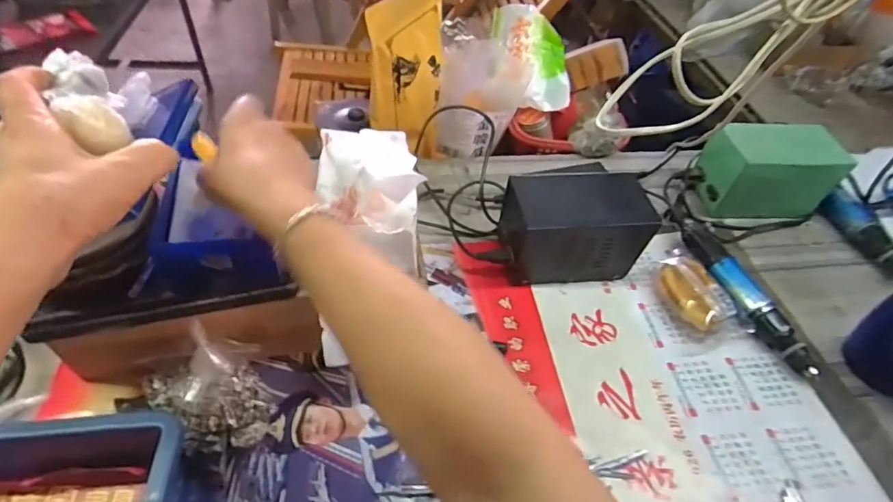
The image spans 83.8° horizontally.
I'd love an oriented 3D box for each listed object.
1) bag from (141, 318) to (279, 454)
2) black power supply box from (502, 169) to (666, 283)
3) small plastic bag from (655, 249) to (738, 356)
[{"bbox_3d":[-0.202,0.122,0.438,0.089,0.093,0.096,-34,59,-31],"label":"bag"},{"bbox_3d":[0.156,-0.030,0.602,0.165,0.111,0.089,-4,48,-9],"label":"black power supply box"},{"bbox_3d":[0.294,0.050,0.589,0.076,0.043,0.138,5,47,-2],"label":"small plastic bag"}]

